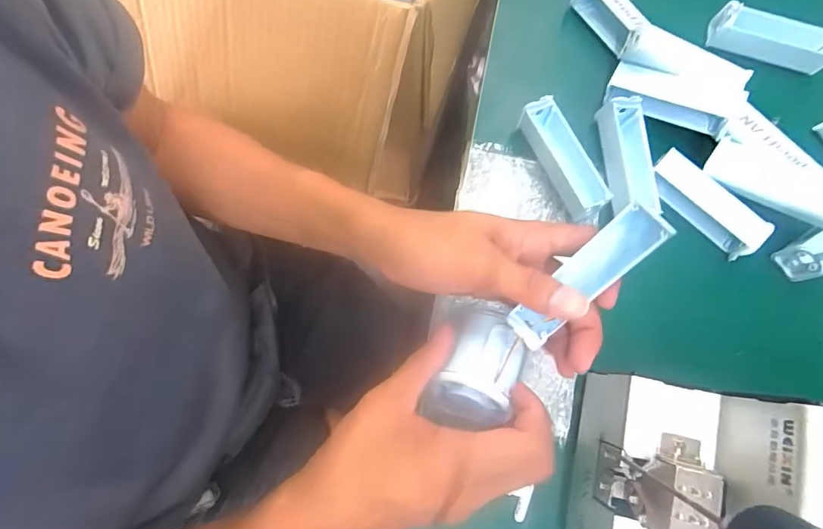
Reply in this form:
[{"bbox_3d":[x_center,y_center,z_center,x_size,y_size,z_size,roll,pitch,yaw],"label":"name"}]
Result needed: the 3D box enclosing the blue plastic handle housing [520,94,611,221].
[{"bbox_3d":[0.128,-0.089,0.384,0.034,0.025,0.103,-33,95,-7],"label":"blue plastic handle housing"}]

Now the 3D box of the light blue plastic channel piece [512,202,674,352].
[{"bbox_3d":[0.101,0.008,0.263,0.102,0.021,0.029,-44,82,9],"label":"light blue plastic channel piece"}]

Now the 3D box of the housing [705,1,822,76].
[{"bbox_3d":[0.320,-0.199,0.401,0.102,0.032,0.023,17,79,2],"label":"housing"}]

